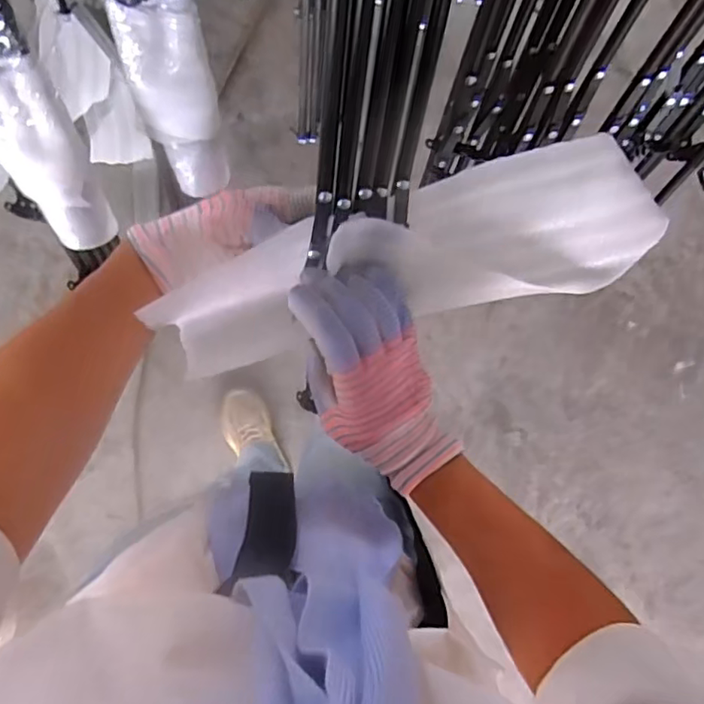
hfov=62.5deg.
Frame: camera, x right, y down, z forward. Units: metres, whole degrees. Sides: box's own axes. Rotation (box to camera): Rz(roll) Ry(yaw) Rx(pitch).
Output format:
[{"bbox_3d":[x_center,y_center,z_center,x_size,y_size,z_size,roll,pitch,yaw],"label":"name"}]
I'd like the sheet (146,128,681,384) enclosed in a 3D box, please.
[{"bbox_3d":[0.056,-0.071,0.402,0.362,0.034,0.103,-13,114,-11],"label":"sheet"}]

